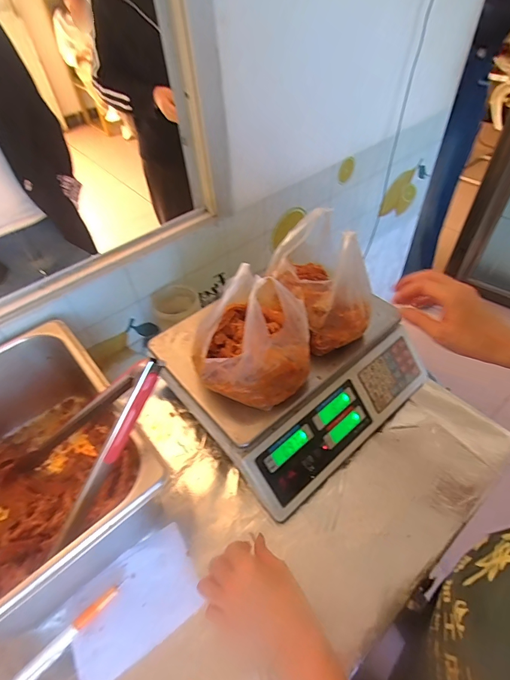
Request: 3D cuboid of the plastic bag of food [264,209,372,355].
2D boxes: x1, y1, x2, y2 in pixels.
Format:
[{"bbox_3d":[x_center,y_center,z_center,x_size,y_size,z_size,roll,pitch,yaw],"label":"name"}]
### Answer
[{"bbox_3d":[0.090,-0.081,0.498,0.104,0.129,0.140,-30,53,-20],"label":"plastic bag of food"}]

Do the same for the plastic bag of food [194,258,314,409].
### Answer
[{"bbox_3d":[-0.005,-0.008,0.452,0.148,0.115,0.134,24,55,23],"label":"plastic bag of food"}]

